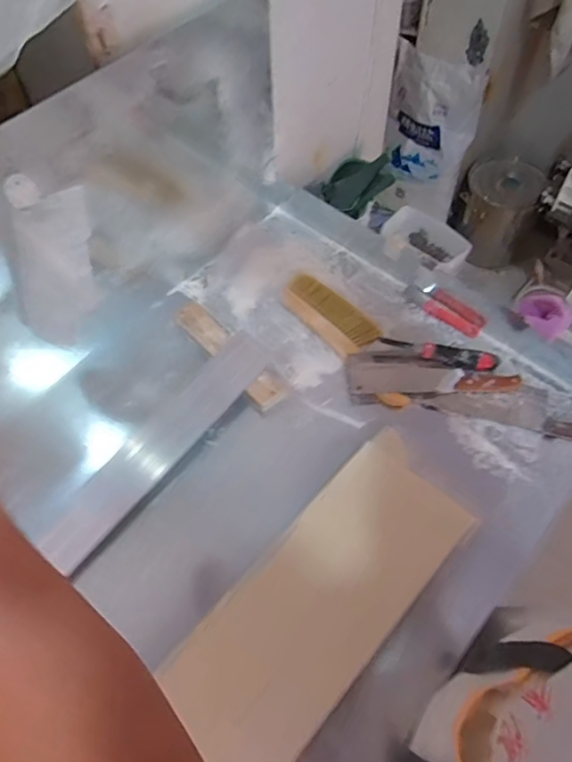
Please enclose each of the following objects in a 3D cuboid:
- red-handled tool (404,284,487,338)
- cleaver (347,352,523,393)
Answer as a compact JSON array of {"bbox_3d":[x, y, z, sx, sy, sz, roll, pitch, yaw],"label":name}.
[{"bbox_3d":[0.314,-0.149,1.011,0.166,0.019,0.056,38,68,22],"label":"red-handled tool"},{"bbox_3d":[0.262,-0.013,0.919,0.295,0.022,0.074,2,59,3],"label":"cleaver"}]

